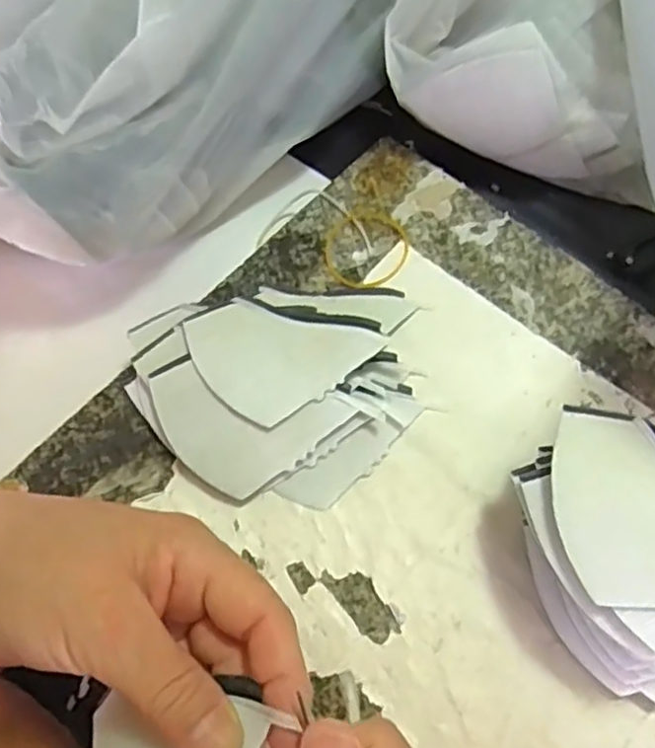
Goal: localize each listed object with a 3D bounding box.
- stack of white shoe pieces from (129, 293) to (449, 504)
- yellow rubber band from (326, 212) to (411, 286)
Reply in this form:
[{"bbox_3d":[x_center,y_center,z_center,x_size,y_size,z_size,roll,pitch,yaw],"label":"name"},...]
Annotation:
[{"bbox_3d":[-0.020,-0.005,0.324,0.130,0.025,0.123,-38,70,-12],"label":"stack of white shoe pieces"},{"bbox_3d":[0.021,-0.068,0.359,0.044,0.004,0.048,-1,67,3],"label":"yellow rubber band"}]

